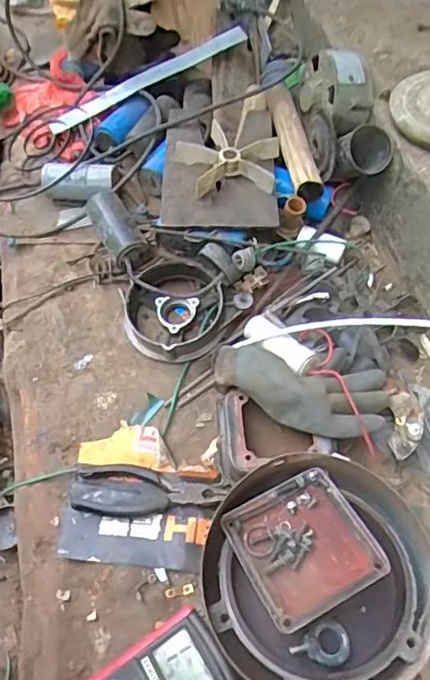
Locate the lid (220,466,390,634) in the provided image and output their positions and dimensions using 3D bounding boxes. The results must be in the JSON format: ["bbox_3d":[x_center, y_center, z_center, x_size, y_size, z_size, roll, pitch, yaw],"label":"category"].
[{"bbox_3d":[0.077,0.177,0.476,0.110,0.023,0.107,-22,59,-16],"label":"lid"}]

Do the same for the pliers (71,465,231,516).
[{"bbox_3d":[-0.068,0.155,0.565,0.160,0.022,0.050,4,56,0],"label":"pliers"}]

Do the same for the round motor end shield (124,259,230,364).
[{"bbox_3d":[-0.051,-0.037,0.672,0.117,0.058,0.127,1,56,-1],"label":"round motor end shield"}]

